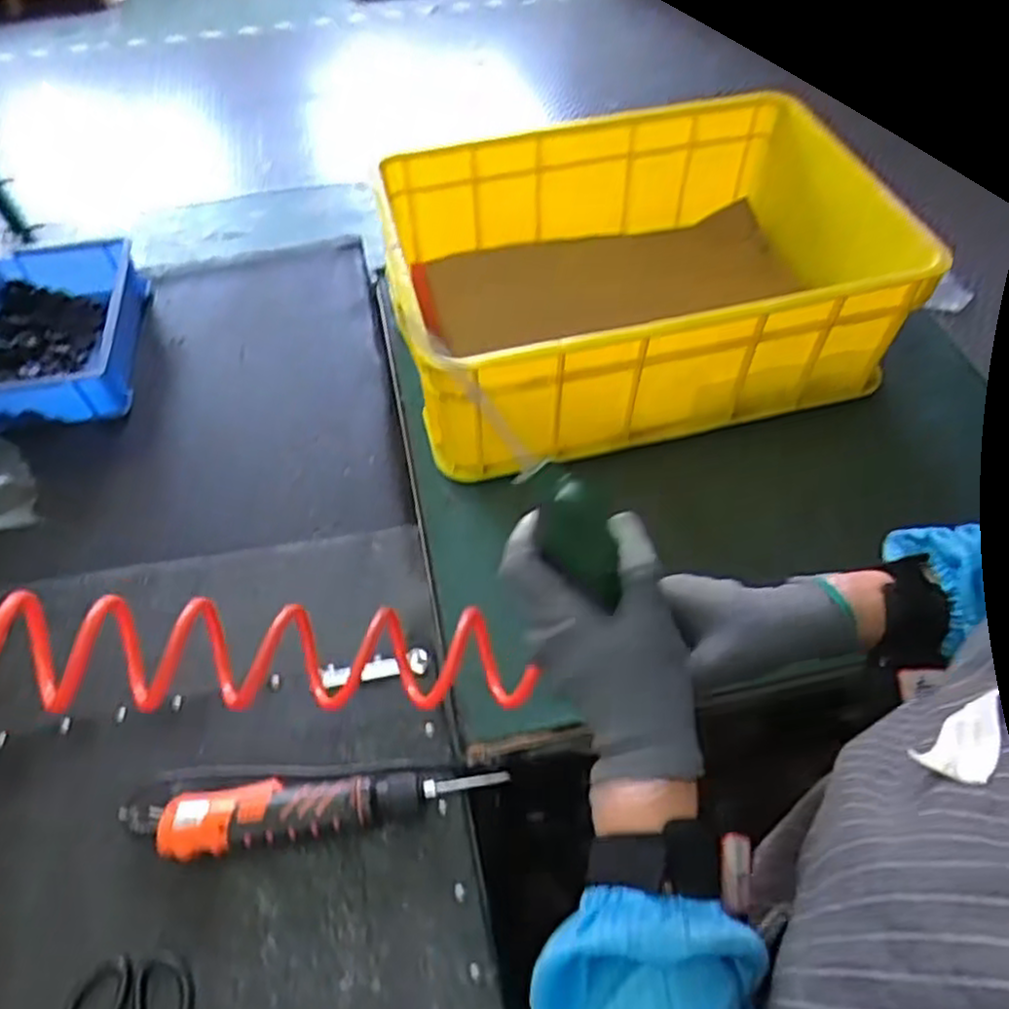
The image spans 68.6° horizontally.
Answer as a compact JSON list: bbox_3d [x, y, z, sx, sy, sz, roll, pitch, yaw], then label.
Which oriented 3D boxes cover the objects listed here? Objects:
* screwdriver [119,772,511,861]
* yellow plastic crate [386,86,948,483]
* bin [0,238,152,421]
[{"bbox_3d":[-0.170,0.266,0.669,0.341,0.035,0.068,-7,54,-4],"label":"screwdriver"},{"bbox_3d":[0.163,-0.300,0.993,0.618,0.219,0.425,-13,55,-8],"label":"yellow plastic crate"},{"bbox_3d":[-0.625,-0.236,1.021,0.215,0.080,0.288,-9,55,-5],"label":"bin"}]

